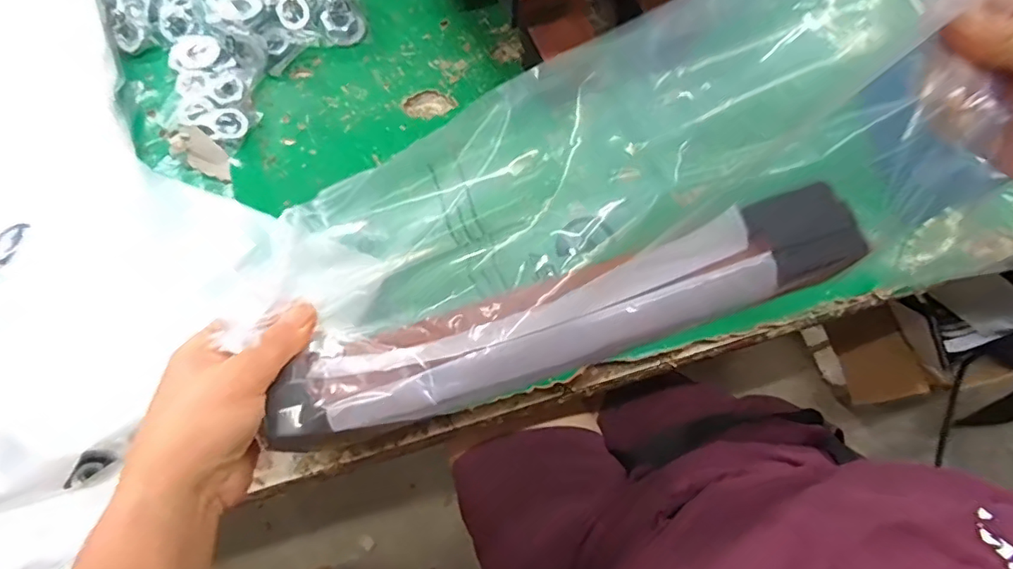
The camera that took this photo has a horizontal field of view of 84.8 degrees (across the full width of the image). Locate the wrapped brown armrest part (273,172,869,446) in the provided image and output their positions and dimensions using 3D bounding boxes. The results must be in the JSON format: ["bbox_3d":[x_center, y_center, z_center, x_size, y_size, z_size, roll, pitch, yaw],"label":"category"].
[{"bbox_3d":[0.032,0.017,0.304,0.335,0.030,0.053,-18,75,0],"label":"wrapped brown armrest part"}]

